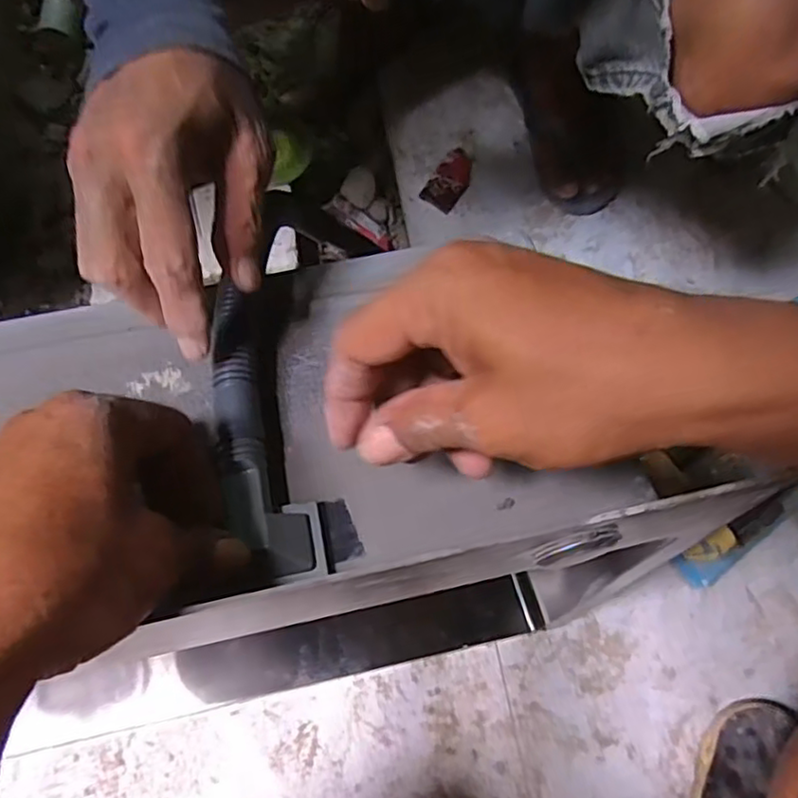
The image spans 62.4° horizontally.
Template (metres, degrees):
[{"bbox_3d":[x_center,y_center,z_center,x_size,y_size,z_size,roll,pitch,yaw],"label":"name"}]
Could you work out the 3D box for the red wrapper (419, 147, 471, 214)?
[{"bbox_3d":[0.063,-0.269,0.801,0.042,0.011,0.088,30,74,7],"label":"red wrapper"}]

